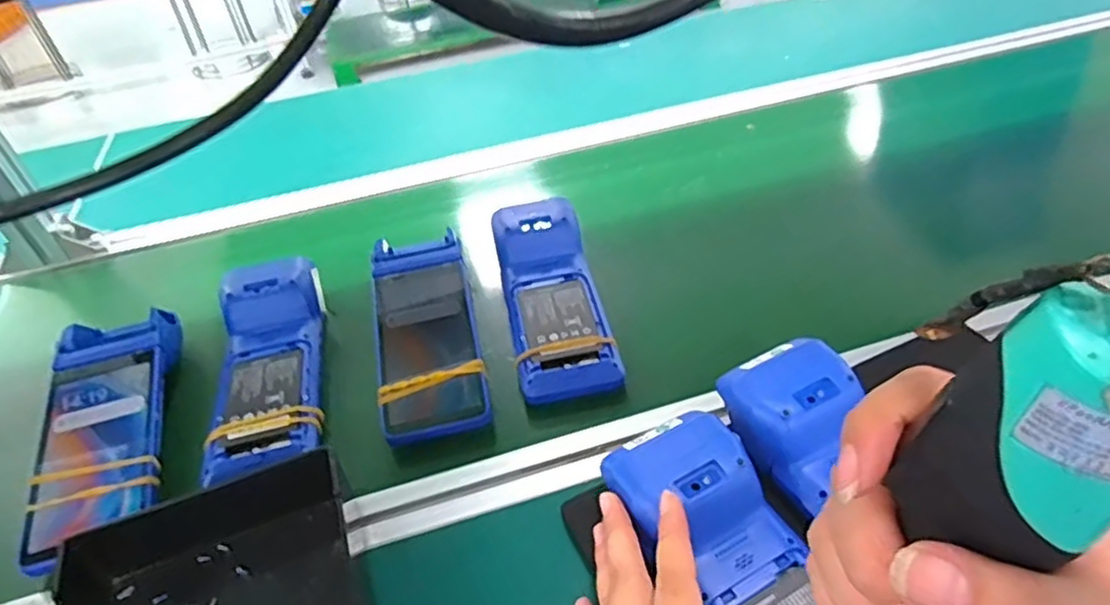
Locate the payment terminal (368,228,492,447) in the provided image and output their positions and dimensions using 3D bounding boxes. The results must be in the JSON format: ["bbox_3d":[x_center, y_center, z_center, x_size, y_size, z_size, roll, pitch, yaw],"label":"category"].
[{"bbox_3d":[-0.108,0.017,0.555,0.079,0.039,0.220,-12,43,-6],"label":"payment terminal"}]

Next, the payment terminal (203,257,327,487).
[{"bbox_3d":[-0.235,0.047,0.539,0.083,0.047,0.214,-12,43,-6],"label":"payment terminal"}]

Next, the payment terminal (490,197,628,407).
[{"bbox_3d":[-0.004,-0.009,0.570,0.080,0.050,0.204,-11,43,-4],"label":"payment terminal"}]

